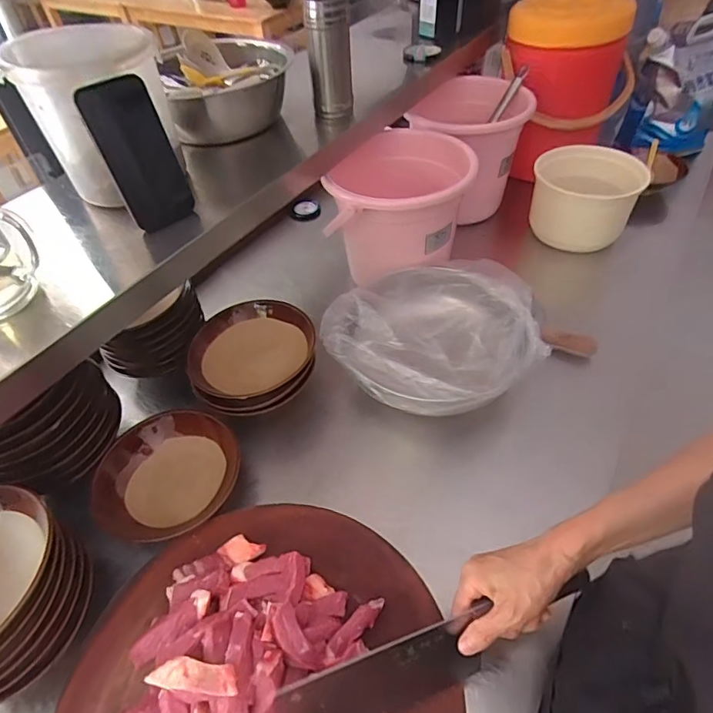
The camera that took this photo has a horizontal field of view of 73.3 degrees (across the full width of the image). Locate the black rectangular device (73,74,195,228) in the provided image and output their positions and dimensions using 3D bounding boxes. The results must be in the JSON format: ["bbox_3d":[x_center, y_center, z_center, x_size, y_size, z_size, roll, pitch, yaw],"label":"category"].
[{"bbox_3d":[-0.229,-0.213,0.511,0.072,0.144,0.012,-33,44,-20],"label":"black rectangular device"}]

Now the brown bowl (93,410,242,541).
[{"bbox_3d":[-0.235,0.150,0.618,0.157,0.081,0.146,-2,48,2],"label":"brown bowl"}]

